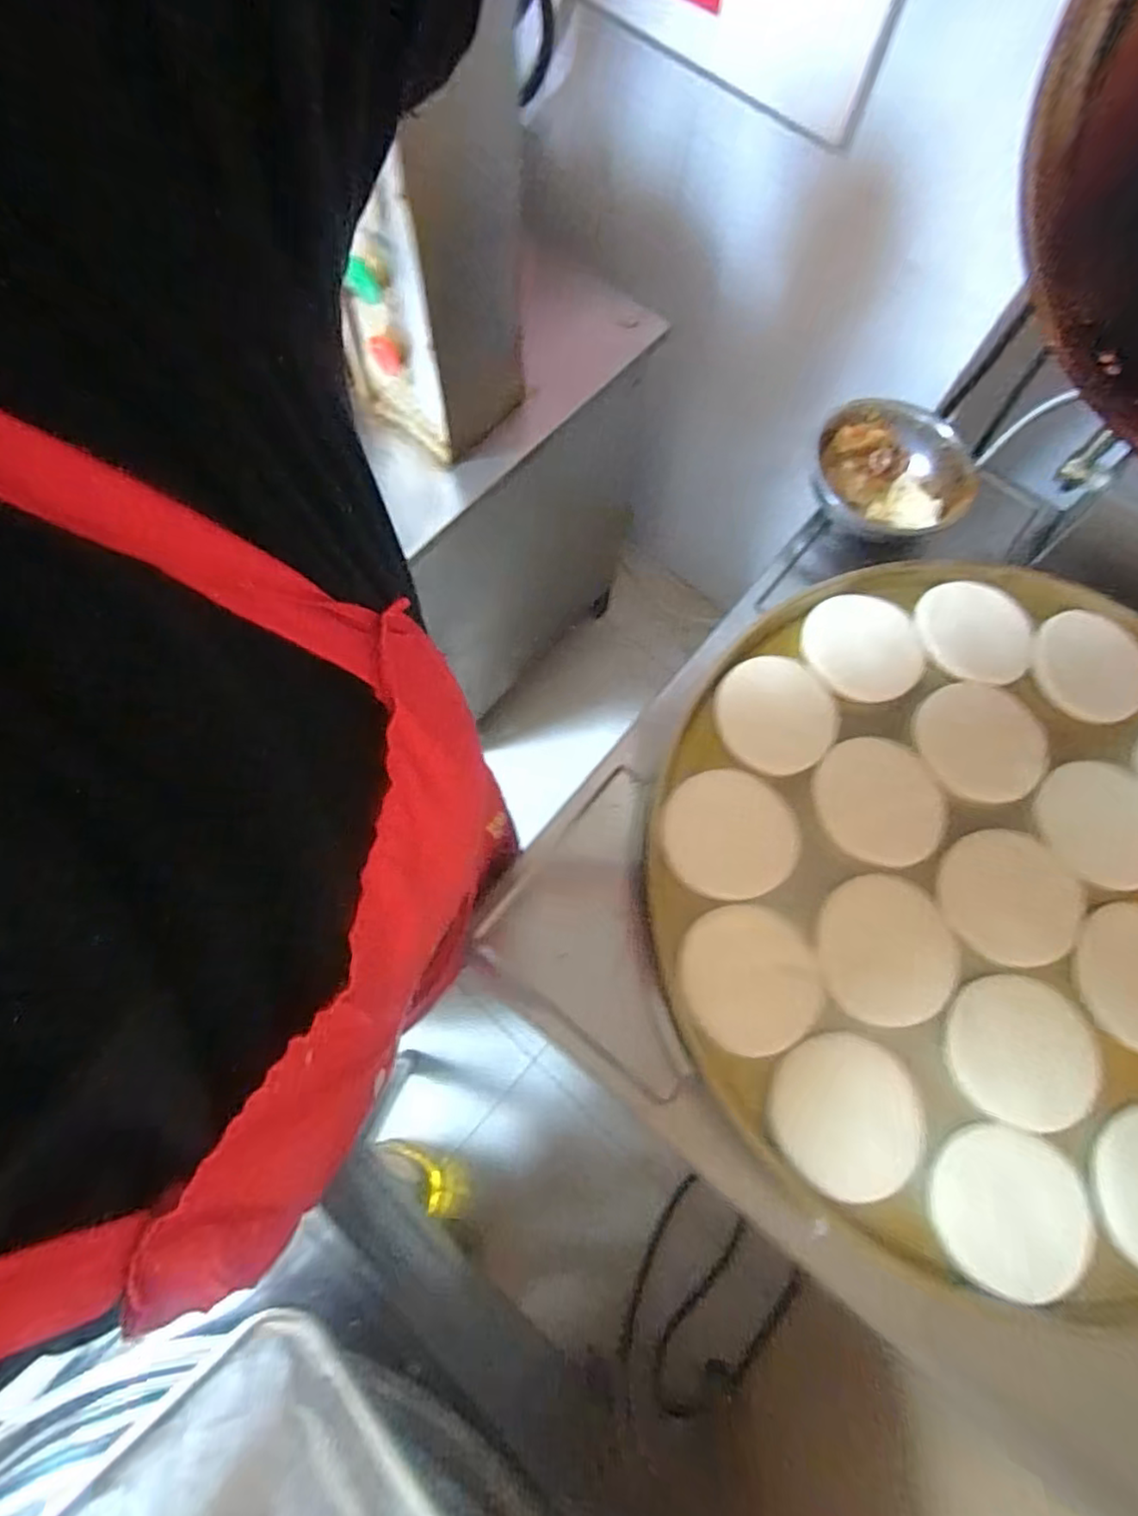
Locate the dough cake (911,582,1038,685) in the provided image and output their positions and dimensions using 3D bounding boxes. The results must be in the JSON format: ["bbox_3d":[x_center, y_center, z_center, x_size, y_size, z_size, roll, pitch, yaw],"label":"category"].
[{"bbox_3d":[0.438,-0.136,0.704,0.122,0.007,0.112,11,70,2],"label":"dough cake"}]

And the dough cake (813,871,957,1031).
[{"bbox_3d":[0.289,0.173,0.593,0.128,0.005,0.125,1,70,-2],"label":"dough cake"}]

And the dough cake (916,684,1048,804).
[{"bbox_3d":[0.423,-0.018,0.668,0.129,0.005,0.123,1,70,-2],"label":"dough cake"}]

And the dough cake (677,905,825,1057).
[{"bbox_3d":[0.161,0.195,0.579,0.119,0.007,0.119,1,70,-2],"label":"dough cake"}]

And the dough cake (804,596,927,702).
[{"bbox_3d":[0.314,-0.118,0.698,0.125,0.010,0.116,-1,70,-2],"label":"dough cake"}]

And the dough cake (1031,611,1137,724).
[{"bbox_3d":[0.556,-0.097,0.697,0.123,0.013,0.120,1,70,-2],"label":"dough cake"}]

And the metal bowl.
[{"bbox_3d":[0.394,-0.347,0.803,0.178,0.061,0.170,2,75,-6],"label":"metal bowl"}]

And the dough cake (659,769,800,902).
[{"bbox_3d":[0.156,0.072,0.626,0.132,0.010,0.119,-9,71,-5],"label":"dough cake"}]

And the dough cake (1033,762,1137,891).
[{"bbox_3d":[0.530,0.066,0.647,0.129,0.006,0.121,1,70,-2],"label":"dough cake"}]

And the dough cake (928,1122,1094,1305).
[{"bbox_3d":[0.352,0.358,0.520,0.124,0.022,0.107,-28,73,-11],"label":"dough cake"}]

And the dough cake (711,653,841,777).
[{"bbox_3d":[0.214,-0.044,0.676,0.120,0.012,0.124,10,70,2],"label":"dough cake"}]

